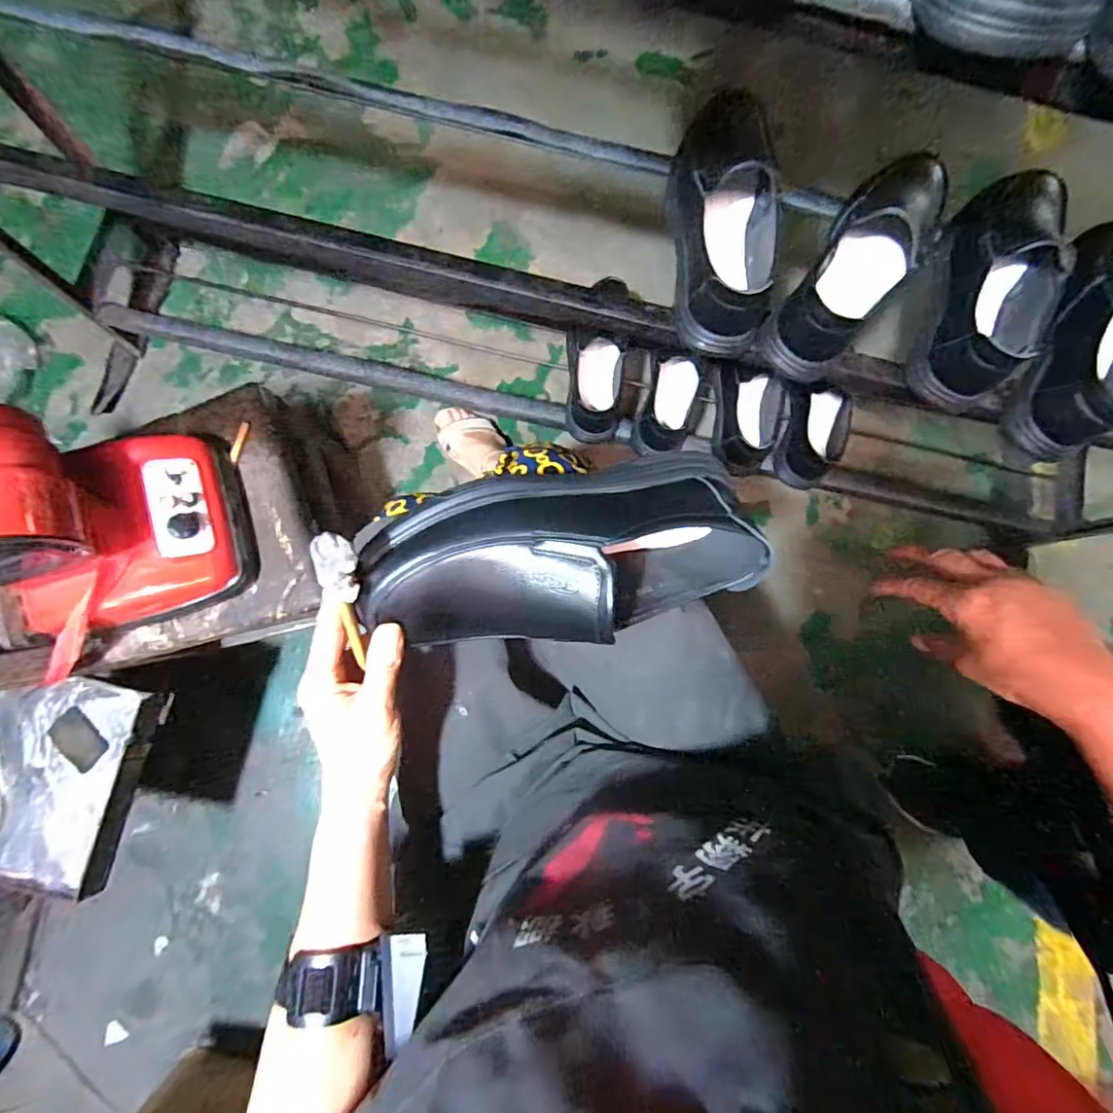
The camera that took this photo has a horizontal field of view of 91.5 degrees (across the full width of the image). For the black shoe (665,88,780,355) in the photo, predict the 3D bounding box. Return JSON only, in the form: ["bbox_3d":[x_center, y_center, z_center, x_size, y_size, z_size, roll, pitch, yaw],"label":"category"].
[{"bbox_3d":[0.166,-0.331,0.548,0.095,0.071,0.243,2,82,-3],"label":"black shoe"}]

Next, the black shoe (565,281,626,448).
[{"bbox_3d":[0.063,-0.314,0.860,0.084,0.109,0.257,3,82,-2],"label":"black shoe"}]

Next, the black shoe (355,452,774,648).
[{"bbox_3d":[0.002,-0.003,0.376,0.259,0.077,0.115,-9,82,-8],"label":"black shoe"}]

